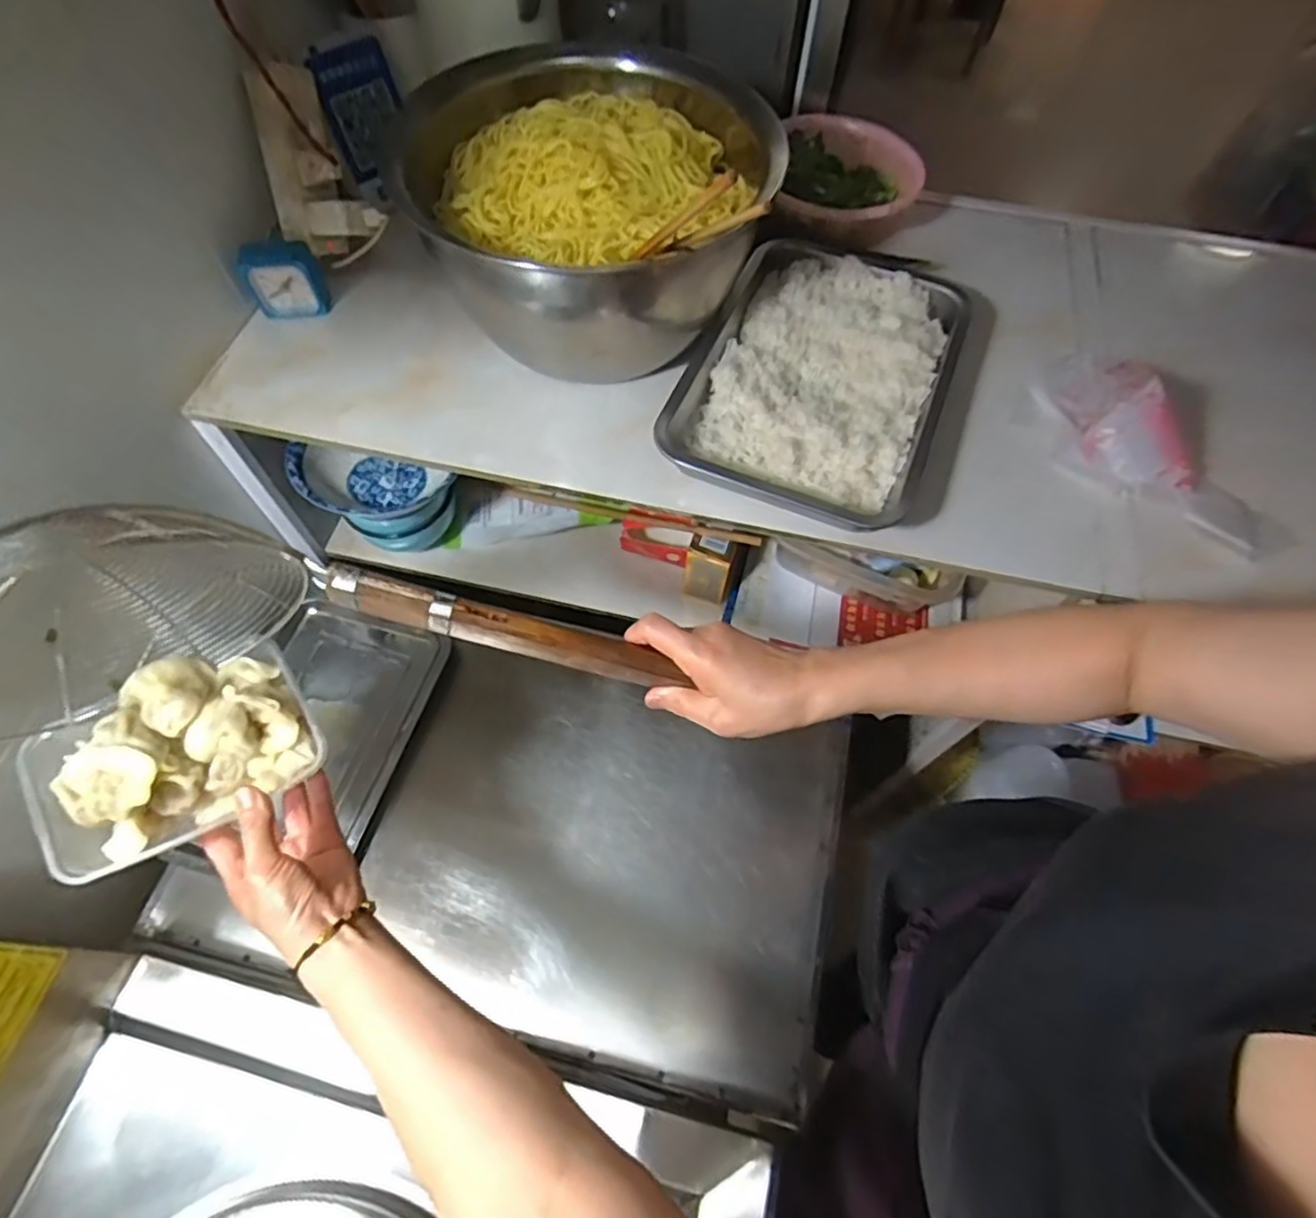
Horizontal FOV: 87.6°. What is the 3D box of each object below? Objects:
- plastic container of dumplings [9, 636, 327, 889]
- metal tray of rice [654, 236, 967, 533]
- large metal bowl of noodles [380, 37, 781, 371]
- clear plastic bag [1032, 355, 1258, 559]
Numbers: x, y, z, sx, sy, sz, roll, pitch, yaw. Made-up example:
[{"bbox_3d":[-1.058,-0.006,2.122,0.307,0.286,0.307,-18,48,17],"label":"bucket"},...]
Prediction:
[{"bbox_3d":[-0.316,0.092,0.450,0.163,0.058,0.110,-31,99,-17],"label":"plastic container of dumplings"},{"bbox_3d":[0.137,-0.204,0.616,0.225,0.049,0.297,18,62,7],"label":"metal tray of rice"},{"bbox_3d":[-0.057,-0.337,0.611,0.296,0.176,0.282,1,62,-2],"label":"large metal bowl of noodles"},{"bbox_3d":[0.417,-0.143,0.564,0.101,0.089,0.217,-28,66,-16],"label":"clear plastic bag"}]

